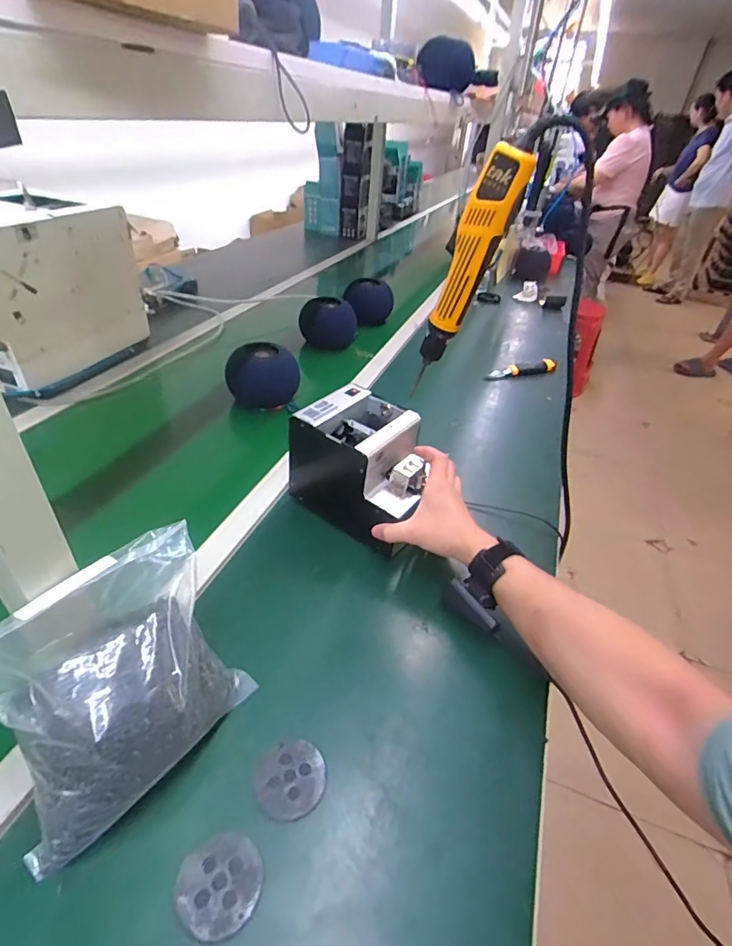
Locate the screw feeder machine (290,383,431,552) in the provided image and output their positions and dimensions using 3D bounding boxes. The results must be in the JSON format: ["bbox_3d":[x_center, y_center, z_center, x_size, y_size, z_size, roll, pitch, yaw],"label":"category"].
[{"bbox_3d":[0.003,-0.011,0.634,0.174,0.136,0.132,25,42,22],"label":"screw feeder machine"}]

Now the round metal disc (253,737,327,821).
[{"bbox_3d":[-0.067,0.267,0.413,0.059,0.006,0.063,4,38,-3],"label":"round metal disc"}]

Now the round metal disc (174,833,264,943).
[{"bbox_3d":[-0.109,0.305,0.351,0.060,0.004,0.059,4,38,-3],"label":"round metal disc"}]

